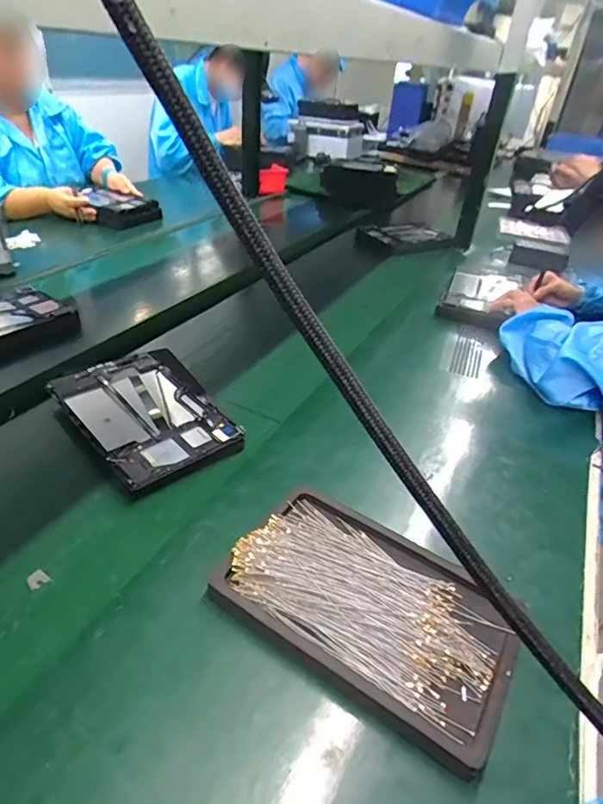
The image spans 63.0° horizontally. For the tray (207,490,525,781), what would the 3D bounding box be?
[{"bbox_3d":[0.060,0.177,0.438,0.243,0.026,0.160,26,41,23],"label":"tray"}]

